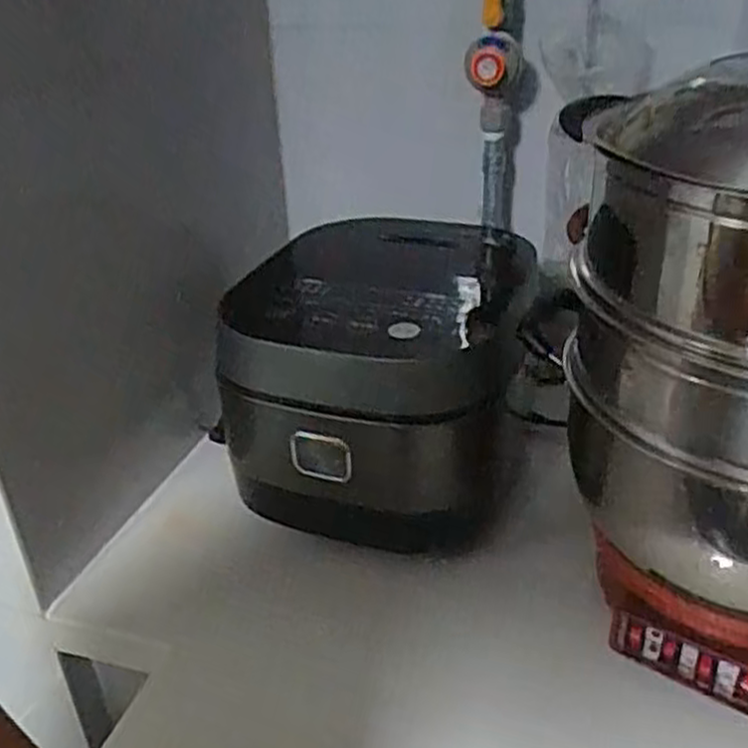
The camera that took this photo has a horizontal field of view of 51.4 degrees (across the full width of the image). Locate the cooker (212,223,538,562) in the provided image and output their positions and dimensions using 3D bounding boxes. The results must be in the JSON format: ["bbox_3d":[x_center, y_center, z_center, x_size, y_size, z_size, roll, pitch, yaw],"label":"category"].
[{"bbox_3d":[0.016,-0.008,0.750,0.235,0.190,0.326,6,30,14],"label":"cooker"}]

